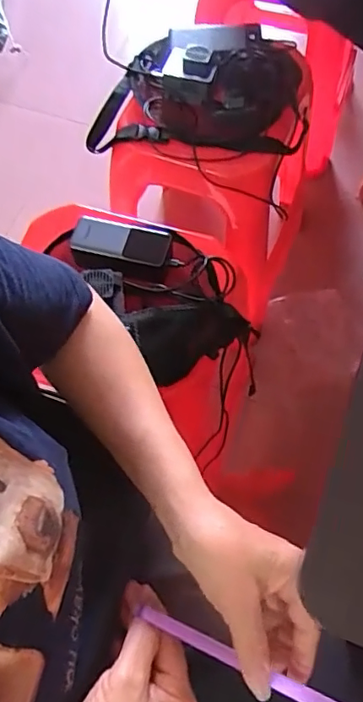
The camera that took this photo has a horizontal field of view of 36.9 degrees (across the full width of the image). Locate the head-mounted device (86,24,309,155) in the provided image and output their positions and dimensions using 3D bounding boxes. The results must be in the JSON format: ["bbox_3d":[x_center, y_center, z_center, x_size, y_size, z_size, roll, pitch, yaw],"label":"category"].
[{"bbox_3d":[0.024,-0.432,0.881,0.341,0.083,0.252,2,66,3],"label":"head-mounted device"}]

